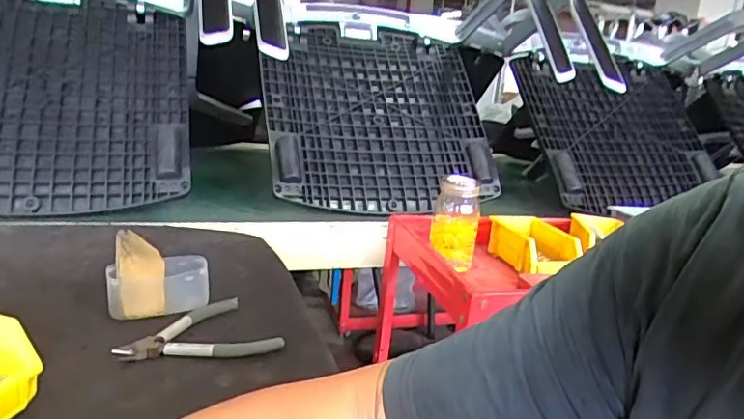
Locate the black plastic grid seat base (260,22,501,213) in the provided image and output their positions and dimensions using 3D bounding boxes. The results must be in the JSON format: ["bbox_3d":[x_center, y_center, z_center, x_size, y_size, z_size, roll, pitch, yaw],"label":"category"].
[{"bbox_3d":[0.009,-0.231,1.308,0.519,0.527,0.051,-1,-25,-23],"label":"black plastic grid seat base"}]

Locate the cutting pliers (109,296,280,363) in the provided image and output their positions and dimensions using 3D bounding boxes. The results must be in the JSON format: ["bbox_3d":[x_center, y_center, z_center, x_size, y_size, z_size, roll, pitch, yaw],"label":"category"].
[{"bbox_3d":[-0.168,0.116,0.553,0.147,0.011,0.100,0,16,-20],"label":"cutting pliers"}]

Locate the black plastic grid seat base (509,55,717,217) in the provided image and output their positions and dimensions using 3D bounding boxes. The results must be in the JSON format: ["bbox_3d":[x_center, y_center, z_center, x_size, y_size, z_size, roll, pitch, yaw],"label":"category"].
[{"bbox_3d":[0.658,-0.209,1.474,0.584,0.485,0.050,-1,-30,-22],"label":"black plastic grid seat base"}]

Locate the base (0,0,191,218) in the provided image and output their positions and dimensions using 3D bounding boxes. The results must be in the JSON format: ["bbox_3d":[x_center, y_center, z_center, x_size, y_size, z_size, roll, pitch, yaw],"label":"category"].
[{"bbox_3d":[-0.606,-0.224,1.036,0.497,0.495,0.066,-2,-28,-17],"label":"base"}]

